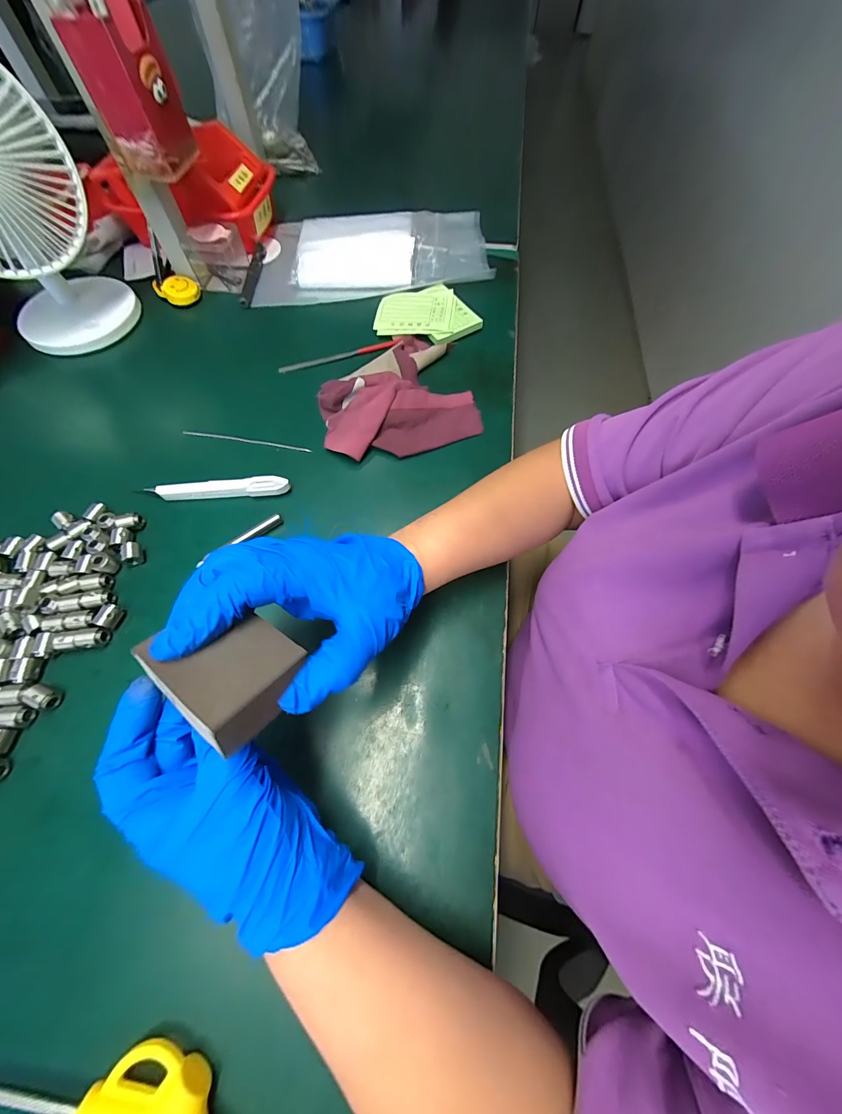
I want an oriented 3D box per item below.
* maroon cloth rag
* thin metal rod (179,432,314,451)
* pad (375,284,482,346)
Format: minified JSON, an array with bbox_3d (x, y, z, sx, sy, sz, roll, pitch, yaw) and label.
[{"bbox_3d":[-0.029,-0.185,0.403,0.162,0.032,0.160,-14,66,-8],"label":"maroon cloth rag"},{"bbox_3d":[-0.185,-0.123,0.389,0.139,0.004,0.007,9,65,3],"label":"thin metal rod"},{"bbox_3d":[0.010,-0.306,0.463,0.130,0.021,0.089,17,65,7],"label":"pad"}]

